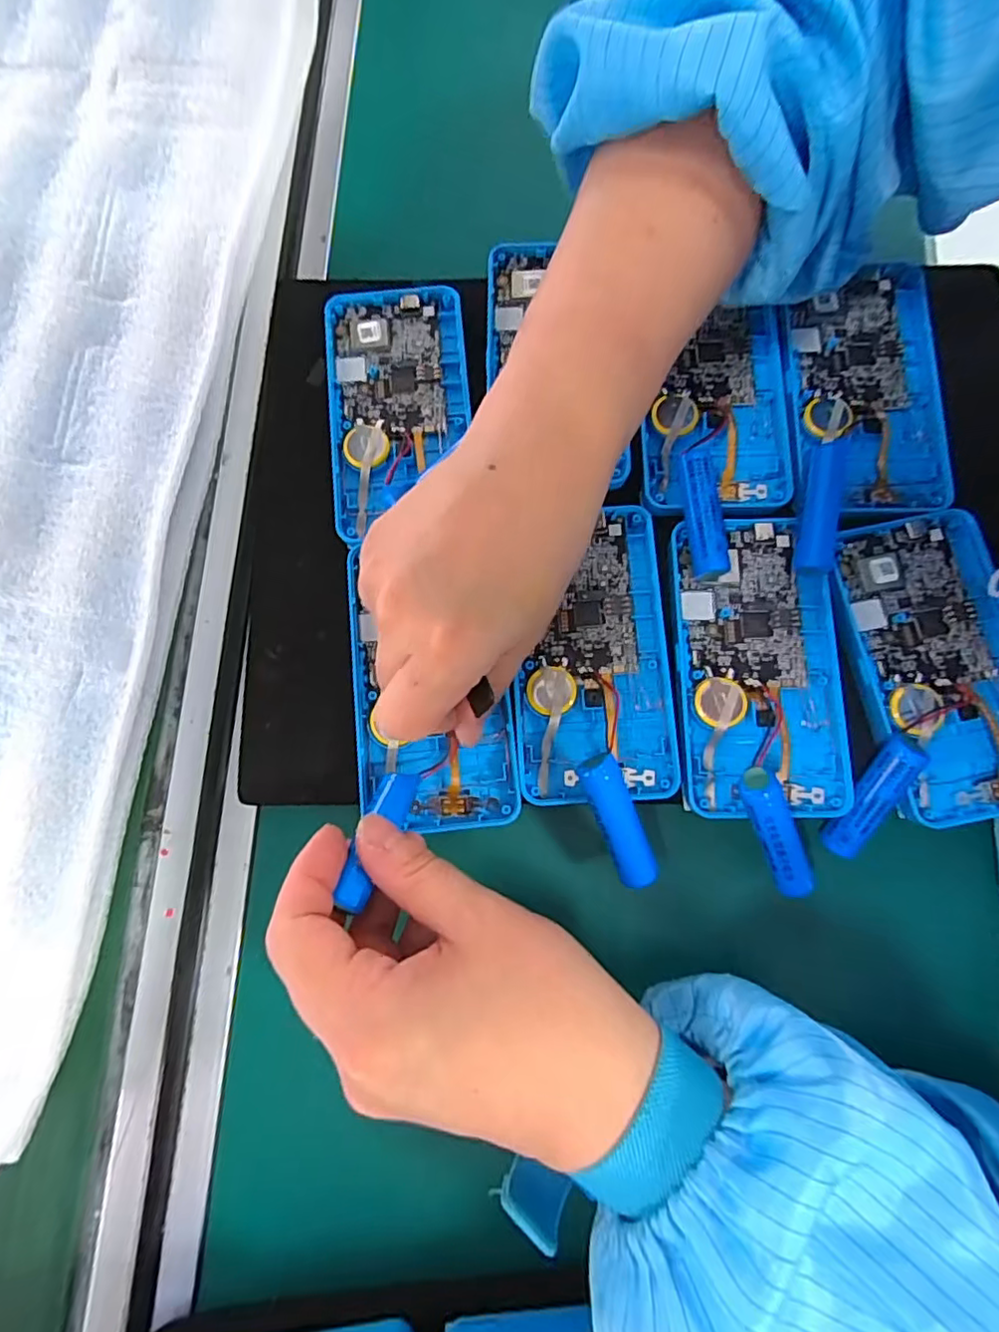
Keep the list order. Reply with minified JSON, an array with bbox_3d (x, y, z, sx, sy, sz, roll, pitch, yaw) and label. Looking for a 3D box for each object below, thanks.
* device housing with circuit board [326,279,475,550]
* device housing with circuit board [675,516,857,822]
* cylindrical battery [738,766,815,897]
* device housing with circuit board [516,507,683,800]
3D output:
[{"bbox_3d":[-0.044,-0.115,0.271,0.062,0.014,0.114,-7,79,0],"label":"device housing with circuit board"},{"bbox_3d":[0.105,-0.003,0.239,0.064,0.008,0.118,0,79,1],"label":"device housing with circuit board"},{"bbox_3d":[0.101,0.062,0.217,0.013,0.011,0.051,-26,103,-4],"label":"cylindrical battery"},{"bbox_3d":[0.037,-0.006,0.246,0.061,0.009,0.117,-4,79,0],"label":"device housing with circuit board"}]

